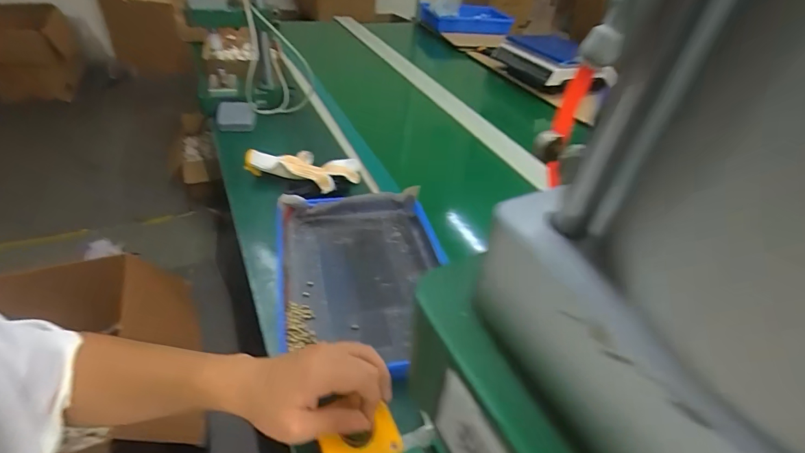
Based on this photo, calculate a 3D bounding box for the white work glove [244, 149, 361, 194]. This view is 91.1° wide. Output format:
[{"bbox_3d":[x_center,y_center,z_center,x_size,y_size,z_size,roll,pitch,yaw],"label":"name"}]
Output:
[{"bbox_3d":[-0.186,-0.115,0.770,0.205,0.045,0.118,13,40,7],"label":"white work glove"}]

